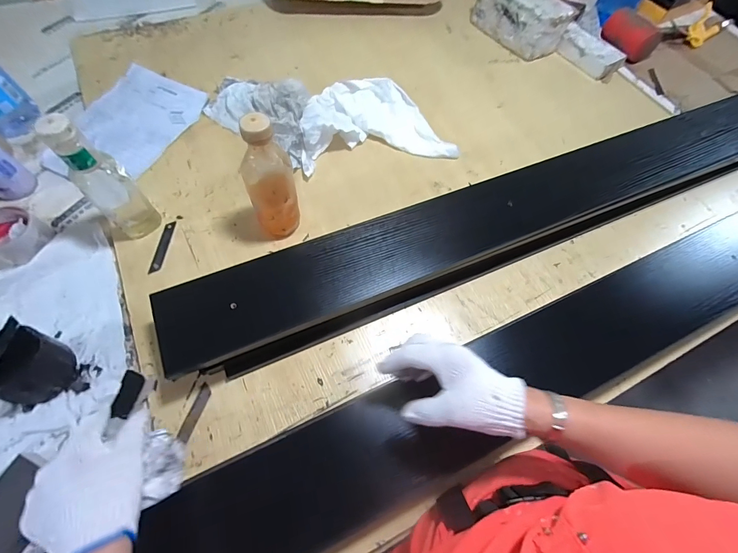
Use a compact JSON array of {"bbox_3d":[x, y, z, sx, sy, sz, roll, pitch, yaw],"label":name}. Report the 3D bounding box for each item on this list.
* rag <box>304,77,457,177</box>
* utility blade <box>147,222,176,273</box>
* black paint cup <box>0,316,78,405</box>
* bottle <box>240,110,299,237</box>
[{"bbox_3d":[0.009,-0.319,0.700,0.301,0.054,0.210,-9,66,-7],"label":"rag"},{"bbox_3d":[-0.345,-0.049,0.580,0.019,0.004,0.100,2,60,1],"label":"utility blade"},{"bbox_3d":[-0.456,0.119,0.463,0.083,0.079,0.092,15,66,4],"label":"black paint cup"},{"bbox_3d":[-0.149,-0.136,0.521,0.073,0.211,0.070,-14,67,-9],"label":"bottle"}]

